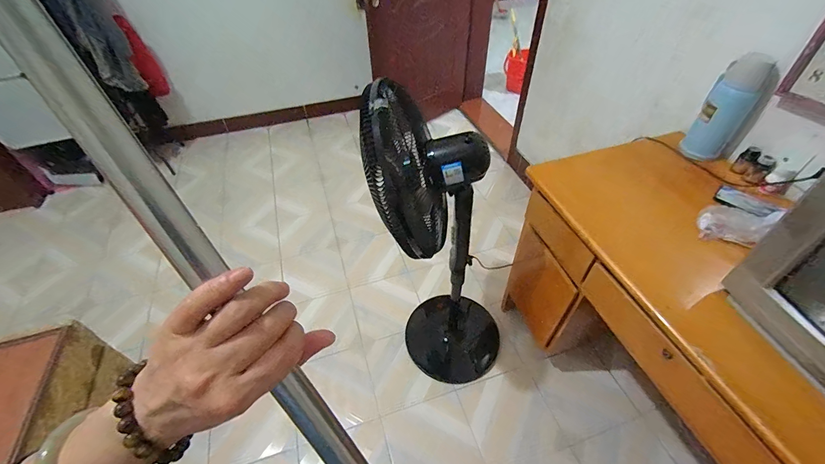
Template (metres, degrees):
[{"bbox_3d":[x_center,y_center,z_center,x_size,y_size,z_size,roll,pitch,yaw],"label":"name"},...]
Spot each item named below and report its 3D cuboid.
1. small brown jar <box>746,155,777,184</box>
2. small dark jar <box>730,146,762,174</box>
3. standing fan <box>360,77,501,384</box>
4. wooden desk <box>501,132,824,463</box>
[{"bbox_3d":[0.971,-0.173,0.994,0.049,0.066,0.045,-31,51,-27],"label":"small brown jar"},{"bbox_3d":[0.965,-0.208,1.029,0.041,0.068,0.042,-31,51,-27],"label":"small dark jar"},{"bbox_3d":[0.122,0.105,1.157,0.414,1.148,0.337,-3,44,-1],"label":"standing fan"},{"bbox_3d":[0.778,0.361,0.986,0.537,0.654,1.163,-14,46,-12],"label":"wooden desk"}]

